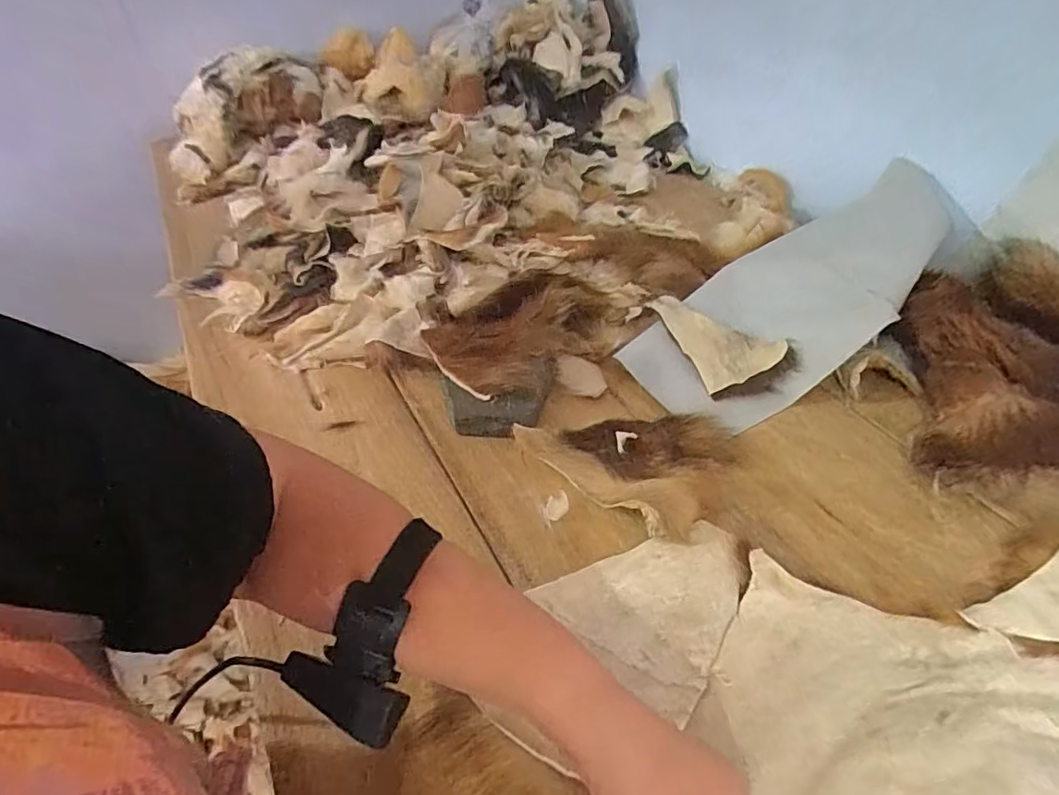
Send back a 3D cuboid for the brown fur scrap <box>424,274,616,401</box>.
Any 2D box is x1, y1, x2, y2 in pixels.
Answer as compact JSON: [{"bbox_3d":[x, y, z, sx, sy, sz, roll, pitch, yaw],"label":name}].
[{"bbox_3d":[0.004,-0.085,0.702,0.249,0.055,0.165,-31,50,-27],"label":"brown fur scrap"}]

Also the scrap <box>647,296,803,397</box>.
[{"bbox_3d":[0.234,-0.072,0.678,0.110,0.016,0.163,-24,60,-6],"label":"scrap"}]

